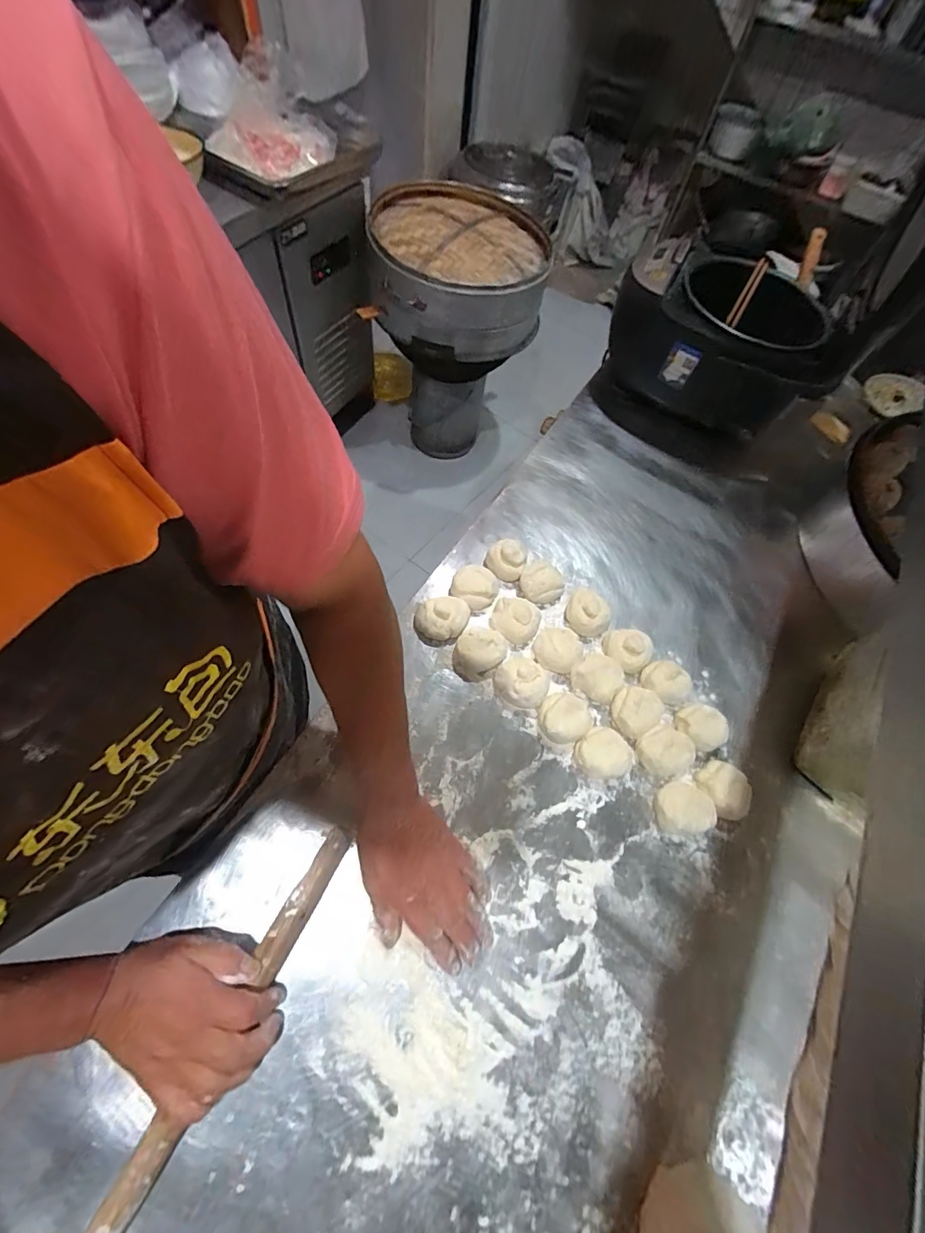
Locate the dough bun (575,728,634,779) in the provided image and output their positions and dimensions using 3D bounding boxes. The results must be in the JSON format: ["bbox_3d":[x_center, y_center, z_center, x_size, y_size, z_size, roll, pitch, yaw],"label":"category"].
[{"bbox_3d":[0.160,0.156,0.509,0.058,0.027,0.055,3,64,-7],"label":"dough bun"}]

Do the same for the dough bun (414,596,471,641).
[{"bbox_3d":[-0.025,0.001,0.563,0.057,0.024,0.059,1,63,-3],"label":"dough bun"}]

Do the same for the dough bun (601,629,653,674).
[{"bbox_3d":[0.208,0.040,0.564,0.047,0.031,0.056,-22,69,-18],"label":"dough bun"}]

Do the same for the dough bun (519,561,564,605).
[{"bbox_3d":[0.103,-0.043,0.588,0.052,0.030,0.050,3,64,-7],"label":"dough bun"}]

